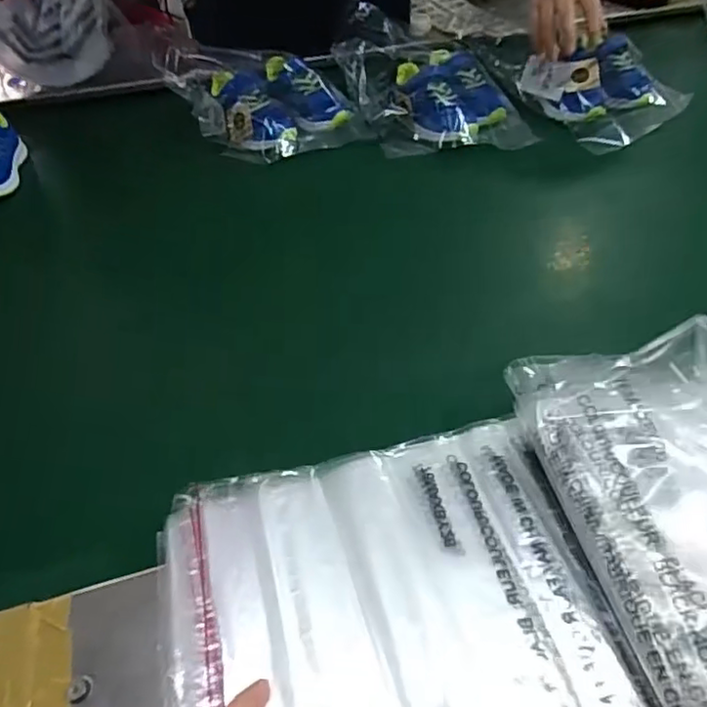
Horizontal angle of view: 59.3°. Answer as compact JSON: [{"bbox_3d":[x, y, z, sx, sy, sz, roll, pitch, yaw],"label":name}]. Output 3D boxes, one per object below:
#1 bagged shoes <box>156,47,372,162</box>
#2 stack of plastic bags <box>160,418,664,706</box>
[{"bbox_3d":[-0.126,-0.357,0.873,0.200,0.087,0.242,-27,53,-22],"label":"bagged shoes"},{"bbox_3d":[0.030,0.182,0.366,0.266,0.017,0.291,-11,49,-9],"label":"stack of plastic bags"}]

